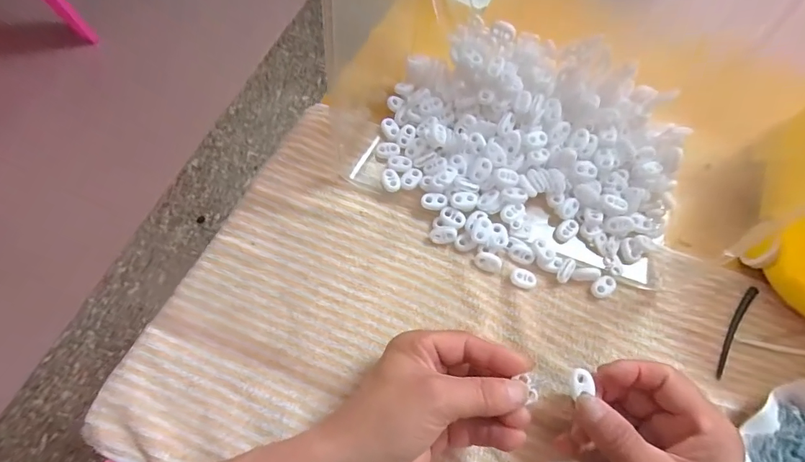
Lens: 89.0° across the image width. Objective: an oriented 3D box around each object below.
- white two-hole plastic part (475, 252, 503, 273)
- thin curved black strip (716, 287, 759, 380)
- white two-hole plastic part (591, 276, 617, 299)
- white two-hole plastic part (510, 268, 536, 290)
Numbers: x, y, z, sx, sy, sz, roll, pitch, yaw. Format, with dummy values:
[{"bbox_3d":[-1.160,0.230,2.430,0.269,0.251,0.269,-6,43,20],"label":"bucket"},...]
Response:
[{"bbox_3d":[0.072,0.026,0.341,0.022,0.010,0.013,9,69,1],"label":"white two-hole plastic part"},{"bbox_3d":[0.270,0.080,0.331,0.011,0.004,0.086,35,71,11],"label":"thin curved black strip"},{"bbox_3d":[0.166,0.046,0.338,0.015,0.004,0.021,41,88,6],"label":"white two-hole plastic part"},{"bbox_3d":[0.100,0.040,0.338,0.022,0.010,0.015,20,69,5],"label":"white two-hole plastic part"}]

